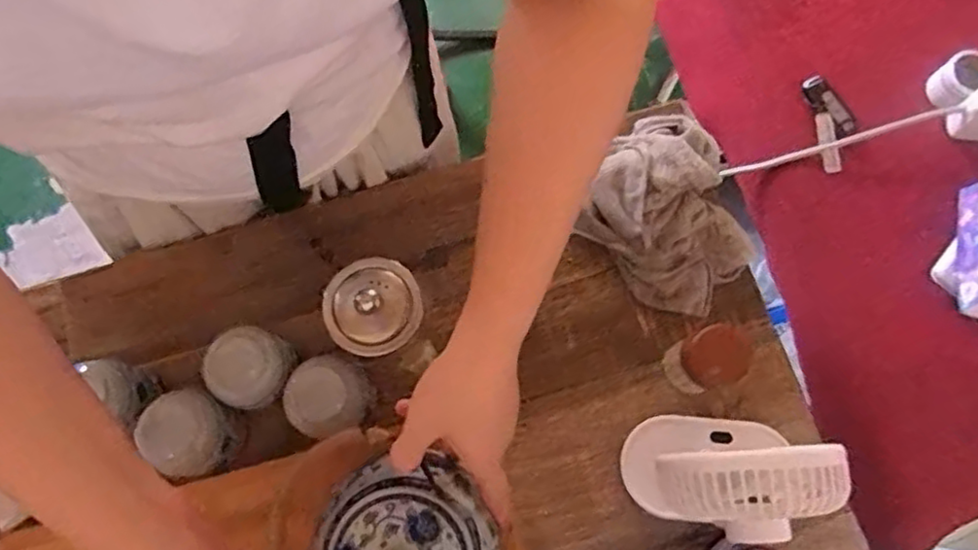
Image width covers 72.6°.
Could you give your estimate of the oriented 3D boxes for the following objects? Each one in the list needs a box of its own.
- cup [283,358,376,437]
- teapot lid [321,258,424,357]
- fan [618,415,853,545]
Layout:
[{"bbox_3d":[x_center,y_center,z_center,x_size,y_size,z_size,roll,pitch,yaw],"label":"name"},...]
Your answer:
[{"bbox_3d":[-0.127,0.097,0.527,0.064,0.040,0.059,0,76,-1],"label":"cup"},{"bbox_3d":[-0.090,0.022,0.506,0.073,0.026,0.074,0,76,-1],"label":"teapot lid"},{"bbox_3d":[0.171,0.144,0.486,0.114,0.168,0.080,5,76,0],"label":"fan"}]

